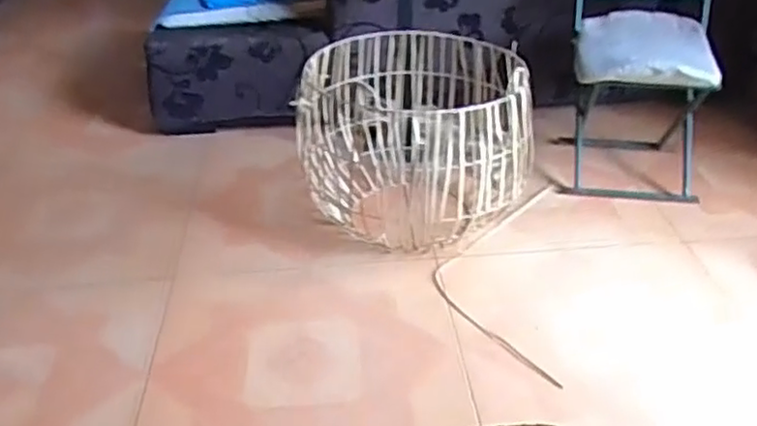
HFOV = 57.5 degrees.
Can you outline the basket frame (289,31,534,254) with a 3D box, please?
[{"bbox_3d":[0.070,-0.164,1.682,0.510,0.383,0.519,-4,33,-5],"label":"basket frame"}]

